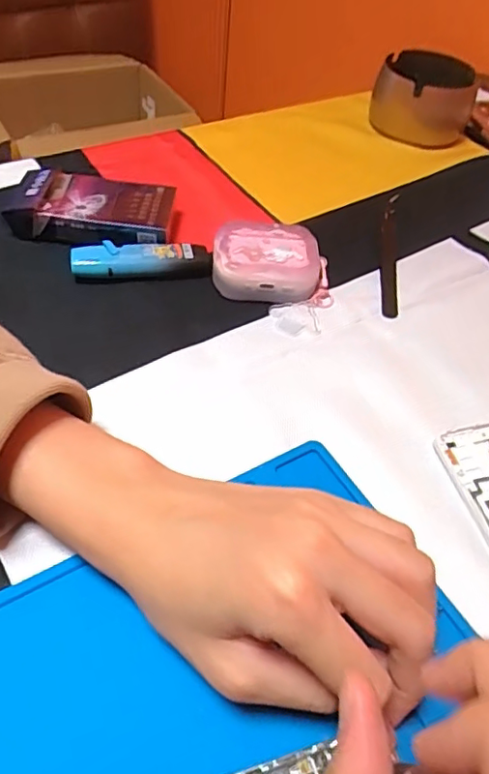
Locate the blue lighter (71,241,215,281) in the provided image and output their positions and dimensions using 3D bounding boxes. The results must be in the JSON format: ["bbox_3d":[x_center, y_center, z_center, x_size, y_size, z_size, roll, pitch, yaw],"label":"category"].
[{"bbox_3d":[-0.064,-0.078,0.362,0.084,0.015,0.020,-5,51,-10],"label":"blue lighter"}]

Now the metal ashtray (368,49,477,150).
[{"bbox_3d":[0.159,-0.256,0.519,0.088,0.047,0.088,11,50,4],"label":"metal ashtray"}]

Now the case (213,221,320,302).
[{"bbox_3d":[0.013,-0.077,0.361,0.064,0.029,0.044,3,50,-3],"label":"case"}]

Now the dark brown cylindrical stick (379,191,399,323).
[{"bbox_3d":[0.099,-0.090,0.397,0.011,0.009,0.121,9,50,2],"label":"dark brown cylindrical stick"}]

